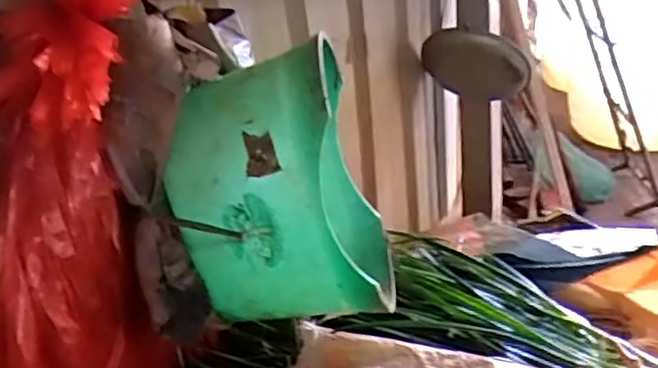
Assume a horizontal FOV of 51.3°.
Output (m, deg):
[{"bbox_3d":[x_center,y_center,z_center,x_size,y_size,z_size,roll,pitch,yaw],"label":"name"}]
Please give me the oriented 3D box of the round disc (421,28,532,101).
[{"bbox_3d":[0.336,-0.269,1.529,0.234,0.058,0.260,25,-22,-7],"label":"round disc"}]

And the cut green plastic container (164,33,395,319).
[{"bbox_3d":[-0.051,0.000,0.785,0.180,0.288,0.219,-13,15,12],"label":"cut green plastic container"}]

